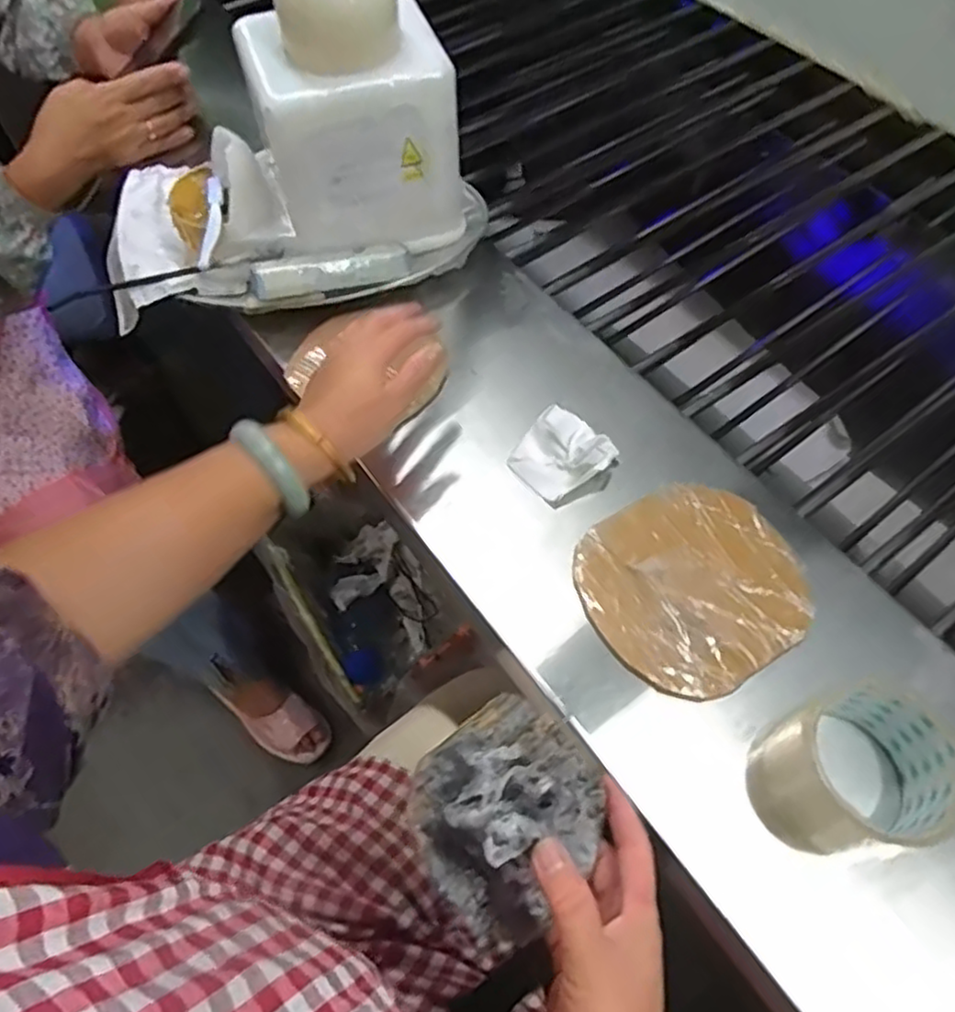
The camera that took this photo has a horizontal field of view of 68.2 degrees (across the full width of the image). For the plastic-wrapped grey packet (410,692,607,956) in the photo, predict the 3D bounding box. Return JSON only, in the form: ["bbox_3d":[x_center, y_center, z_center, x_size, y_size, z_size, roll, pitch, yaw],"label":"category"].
[{"bbox_3d":[0.017,0.160,0.372,0.101,0.061,0.097,-37,66,-19],"label":"plastic-wrapped grey packet"}]

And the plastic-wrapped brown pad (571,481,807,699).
[{"bbox_3d":[0.150,0.052,0.490,0.149,0.013,0.139,-28,64,-15],"label":"plastic-wrapped brown pad"}]

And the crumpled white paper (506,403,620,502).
[{"bbox_3d":[0.064,-0.042,0.543,0.065,0.031,0.062,-41,68,-20],"label":"crumpled white paper"}]

